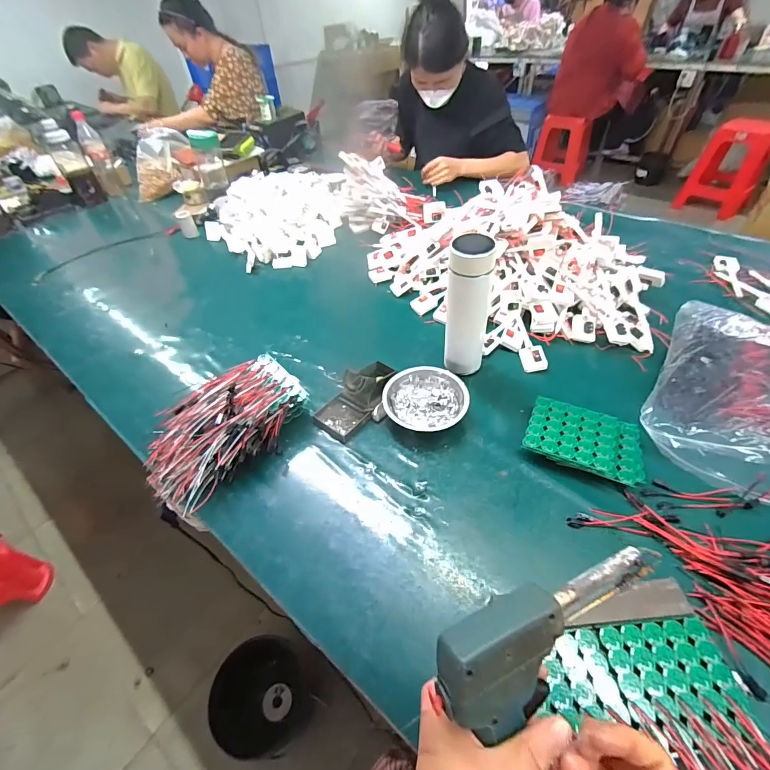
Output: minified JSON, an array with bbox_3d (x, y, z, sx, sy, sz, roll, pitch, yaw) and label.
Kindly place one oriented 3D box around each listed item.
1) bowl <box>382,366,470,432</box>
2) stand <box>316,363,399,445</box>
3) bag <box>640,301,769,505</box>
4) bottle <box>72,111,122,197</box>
[{"bbox_3d":[0.064,0.022,0.594,0.125,0.034,0.110,8,50,11],"label":"bowl"},{"bbox_3d":[-0.039,0.014,0.591,0.153,0.062,0.087,-36,56,-24],"label":"stand"},{"bbox_3d":[0.532,0.003,0.549,0.221,0.066,0.337,27,56,24],"label":"bag"},{"bbox_3d":[-0.955,-0.759,1.259,0.069,0.224,0.064,-27,53,-18],"label":"bottle"}]

